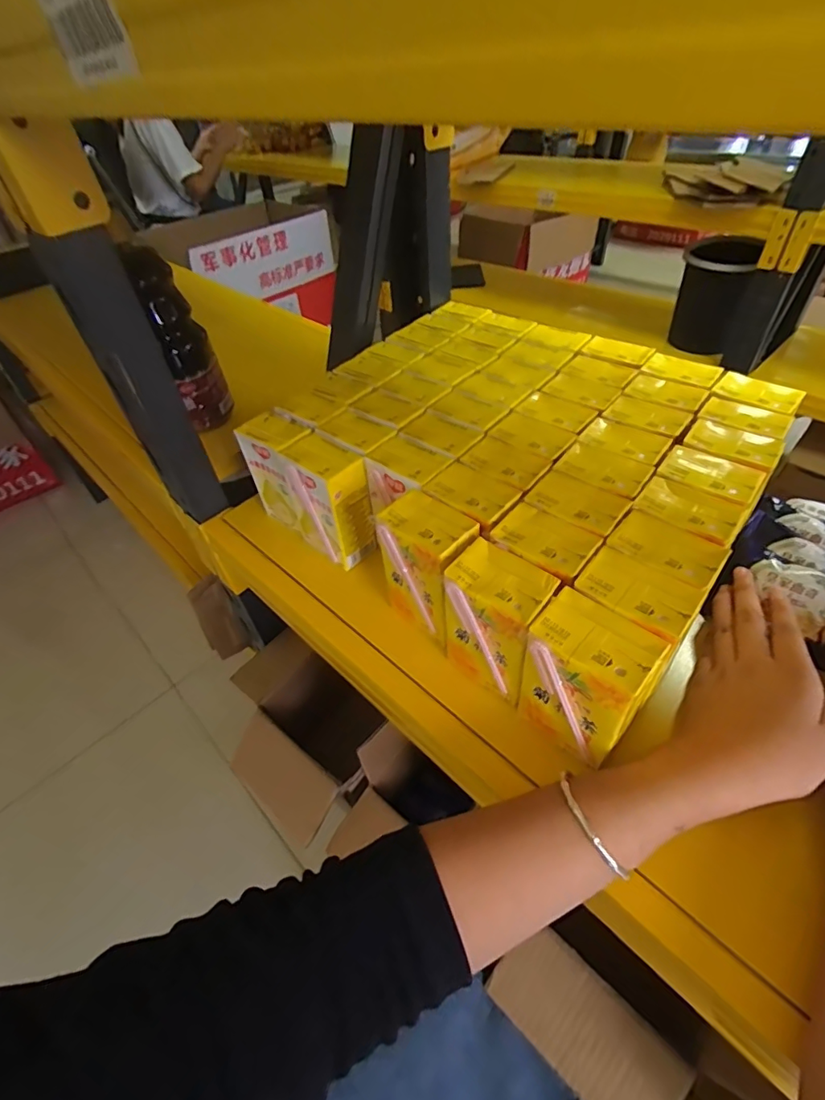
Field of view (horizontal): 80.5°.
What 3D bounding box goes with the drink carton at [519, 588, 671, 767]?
[{"bbox_3d":[0.106,0.080,0.299,0.066,0.091,0.046,29,56,29],"label":"drink carton"}]

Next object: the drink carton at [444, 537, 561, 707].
[{"bbox_3d":[0.058,0.052,0.337,0.065,0.098,0.047,30,56,29],"label":"drink carton"}]

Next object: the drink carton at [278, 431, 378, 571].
[{"bbox_3d":[-0.073,-0.044,0.439,0.051,0.099,0.069,-36,53,-25],"label":"drink carton"}]

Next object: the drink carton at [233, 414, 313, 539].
[{"bbox_3d":[-0.125,-0.074,0.481,0.066,0.106,0.043,28,55,28],"label":"drink carton"}]

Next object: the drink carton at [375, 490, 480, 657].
[{"bbox_3d":[0.013,0.015,0.373,0.065,0.096,0.048,32,57,30],"label":"drink carton"}]

